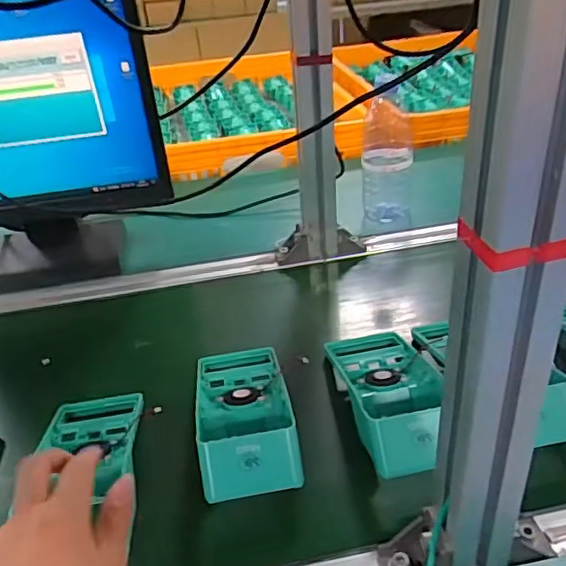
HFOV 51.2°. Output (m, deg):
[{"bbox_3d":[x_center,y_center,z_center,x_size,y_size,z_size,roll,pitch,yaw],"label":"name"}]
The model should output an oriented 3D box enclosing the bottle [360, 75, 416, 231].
[{"bbox_3d":[0.144,-0.174,0.820,0.067,0.178,0.062,-3,35,5],"label":"bottle"}]

